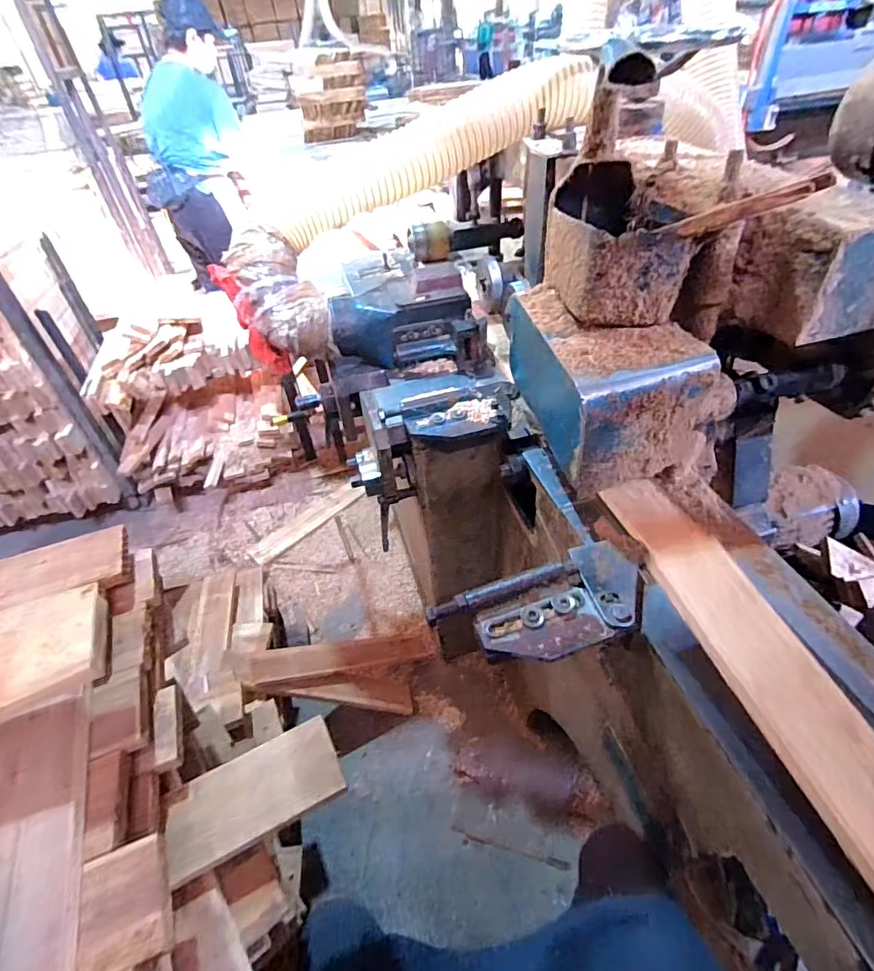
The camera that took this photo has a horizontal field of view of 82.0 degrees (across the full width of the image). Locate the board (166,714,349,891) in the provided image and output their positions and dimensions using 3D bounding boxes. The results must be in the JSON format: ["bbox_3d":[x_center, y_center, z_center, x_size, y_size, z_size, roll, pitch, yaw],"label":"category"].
[{"bbox_3d":[-0.181,0.307,0.503,0.165,0.014,0.083,-22,45,-17],"label":"board"}]

